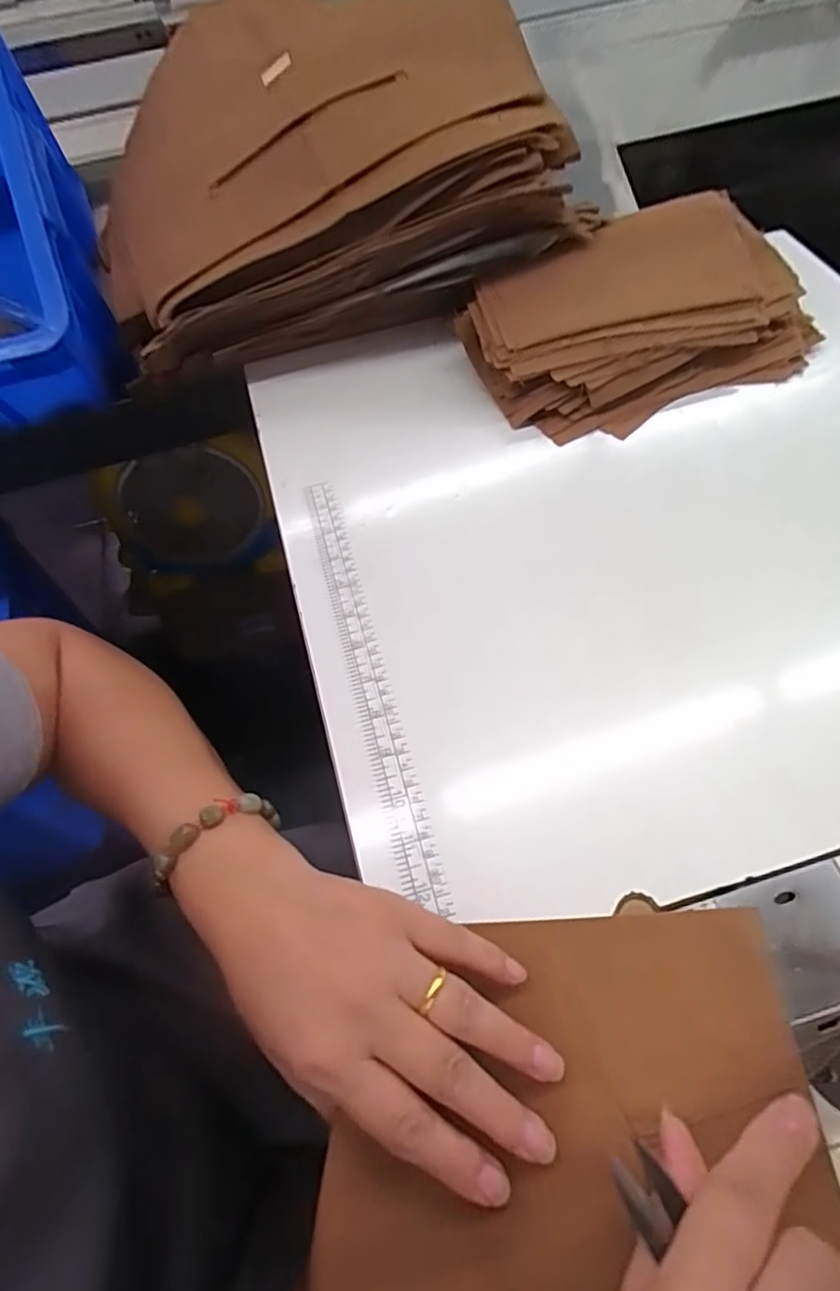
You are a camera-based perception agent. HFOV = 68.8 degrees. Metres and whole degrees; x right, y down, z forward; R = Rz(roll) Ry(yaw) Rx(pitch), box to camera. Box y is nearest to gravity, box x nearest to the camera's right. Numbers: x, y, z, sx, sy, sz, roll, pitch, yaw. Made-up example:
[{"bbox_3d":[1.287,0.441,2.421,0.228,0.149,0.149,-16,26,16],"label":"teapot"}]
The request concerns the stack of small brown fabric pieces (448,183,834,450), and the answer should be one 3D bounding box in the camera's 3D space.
[{"bbox_3d":[0.177,-0.264,0.495,0.264,0.069,0.154,-19,60,-6],"label":"stack of small brown fabric pieces"}]

